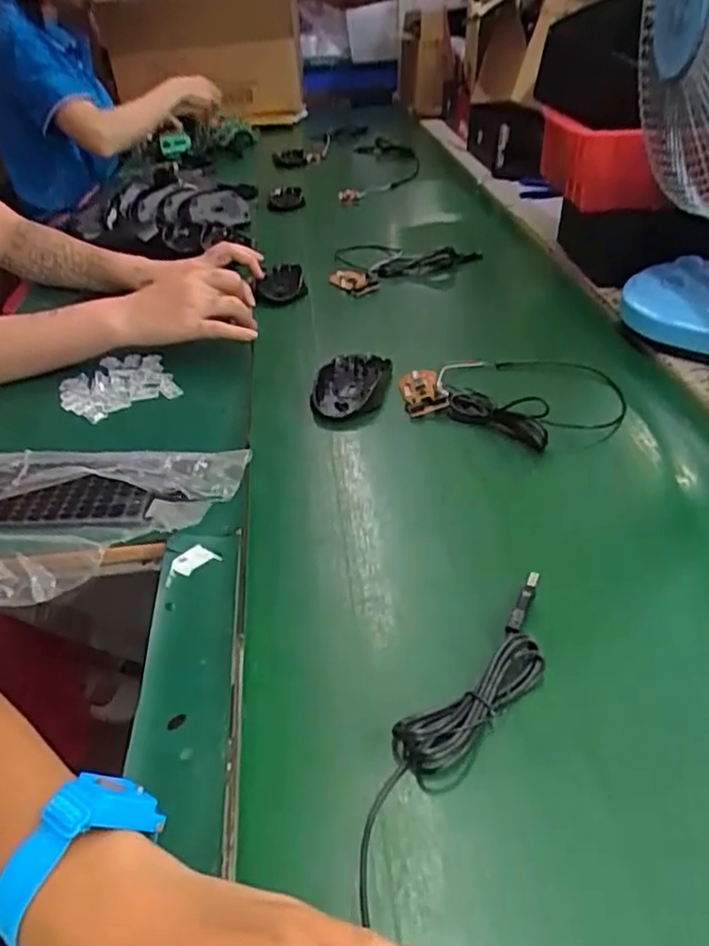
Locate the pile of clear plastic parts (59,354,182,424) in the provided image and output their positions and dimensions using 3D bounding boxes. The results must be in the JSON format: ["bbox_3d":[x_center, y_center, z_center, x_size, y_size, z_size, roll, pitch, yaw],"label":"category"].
[{"bbox_3d":[-0.233,-0.085,0.666,0.101,0.015,0.097,-20,39,-25],"label":"pile of clear plastic parts"}]

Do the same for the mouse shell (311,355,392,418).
[{"bbox_3d":[-0.004,-0.088,0.662,0.069,0.018,0.088,4,35,7],"label":"mouse shell"}]

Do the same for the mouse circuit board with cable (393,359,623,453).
[{"bbox_3d":[0.153,-0.081,0.625,0.187,0.044,0.166,23,41,30],"label":"mouse circuit board with cable"}]

